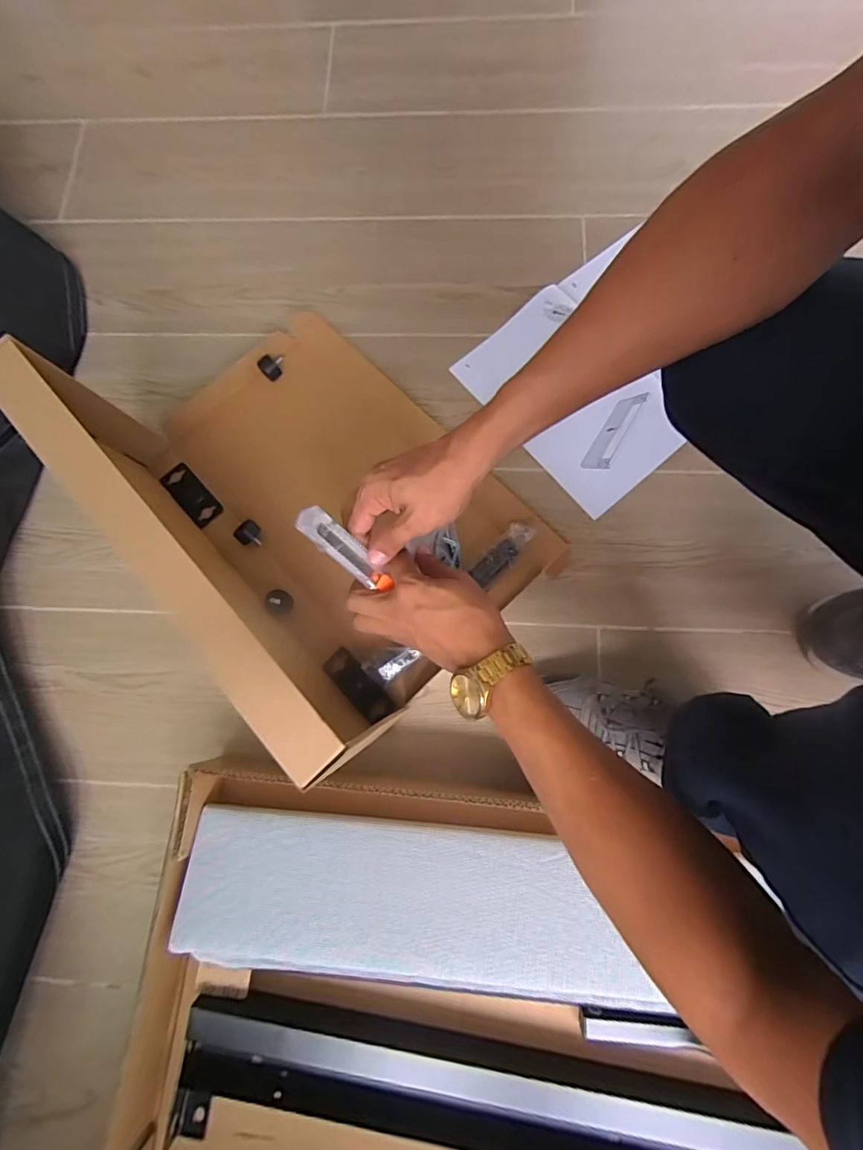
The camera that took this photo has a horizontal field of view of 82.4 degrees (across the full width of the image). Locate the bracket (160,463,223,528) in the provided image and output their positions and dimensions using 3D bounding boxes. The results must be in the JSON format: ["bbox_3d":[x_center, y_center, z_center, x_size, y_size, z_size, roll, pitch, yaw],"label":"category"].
[{"bbox_3d":[-0.312,-0.106,0.641,0.040,0.007,0.092,-43,78,-7],"label":"bracket"}]

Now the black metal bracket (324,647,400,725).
[{"bbox_3d":[-0.084,0.129,0.573,0.034,0.007,0.095,-44,78,-8],"label":"black metal bracket"}]

